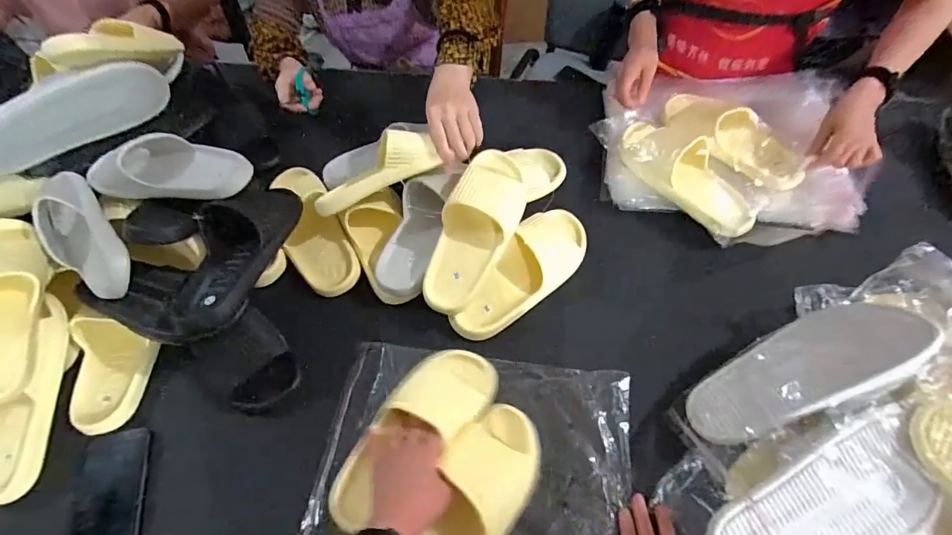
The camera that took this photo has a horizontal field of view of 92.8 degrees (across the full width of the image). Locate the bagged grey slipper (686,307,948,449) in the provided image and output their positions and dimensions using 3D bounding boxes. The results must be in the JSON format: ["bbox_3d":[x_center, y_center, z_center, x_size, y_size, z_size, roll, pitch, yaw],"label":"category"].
[{"bbox_3d":[0.387,0.138,0.539,0.256,0.075,0.124,-30,21,9],"label":"bagged grey slipper"}]

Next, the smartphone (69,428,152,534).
[{"bbox_3d":[-0.463,0.294,0.571,0.093,0.010,0.166,-13,63,1],"label":"smartphone"}]

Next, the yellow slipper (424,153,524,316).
[{"bbox_3d":[0.000,-0.055,0.665,0.108,0.065,0.259,21,86,14],"label":"yellow slipper"}]

